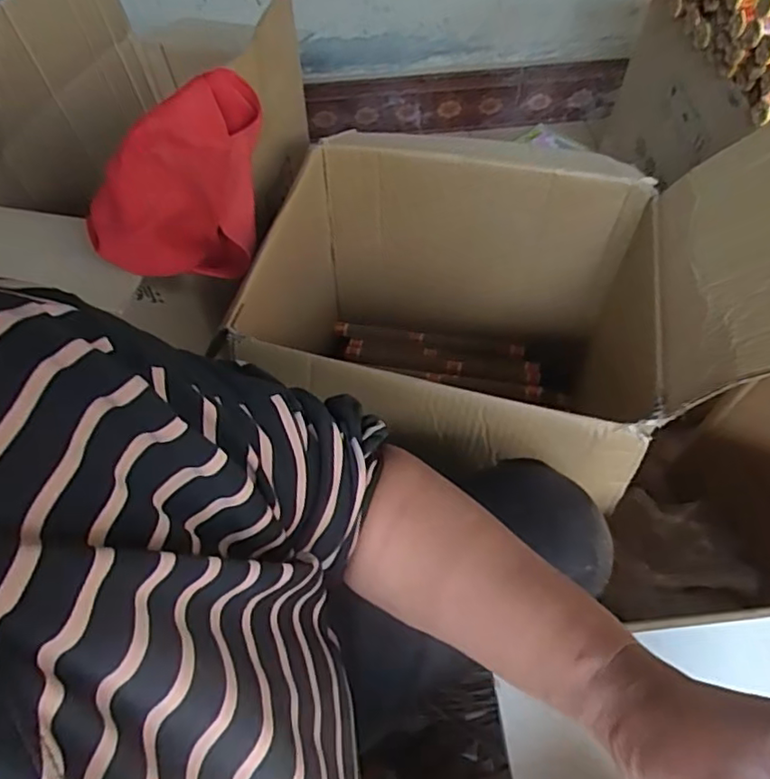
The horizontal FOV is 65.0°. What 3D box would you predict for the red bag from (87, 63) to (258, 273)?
[{"bbox_3d":[-0.212,-0.216,0.661,0.119,0.158,0.222,13,58,9],"label":"red bag"}]

